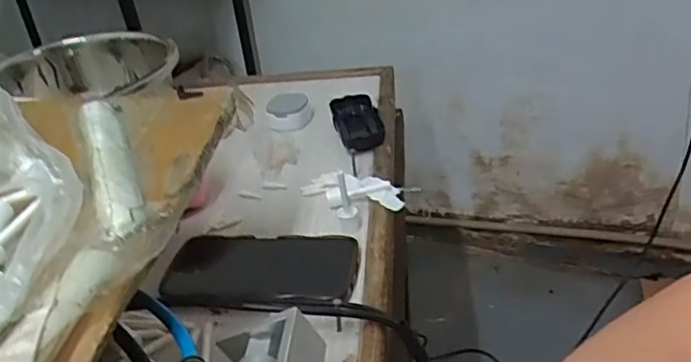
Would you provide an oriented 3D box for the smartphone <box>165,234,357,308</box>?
[{"bbox_3d":[-0.076,0.078,0.525,0.173,0.016,0.081,1,34,12],"label":"smartphone"}]

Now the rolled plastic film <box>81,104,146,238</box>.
[{"bbox_3d":[-0.158,-0.014,0.395,0.025,0.015,0.173,-19,35,-18],"label":"rolled plastic film"}]

